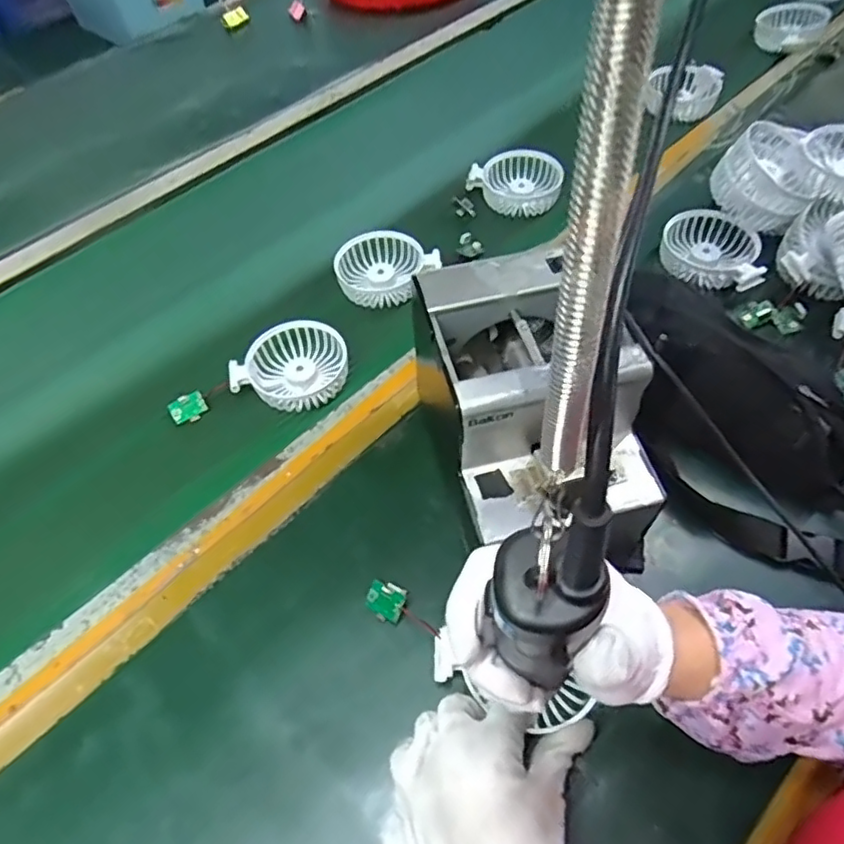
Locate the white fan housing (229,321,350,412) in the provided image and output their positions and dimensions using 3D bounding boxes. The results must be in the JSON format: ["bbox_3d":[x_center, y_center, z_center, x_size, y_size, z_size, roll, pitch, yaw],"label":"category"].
[{"bbox_3d":[-0.120,-0.051,0.572,0.102,0.023,0.086,-10,55,-3],"label":"white fan housing"}]

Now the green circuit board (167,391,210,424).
[{"bbox_3d":[-0.210,-0.012,0.564,0.031,0.004,0.024,-31,100,-11],"label":"green circuit board"}]

